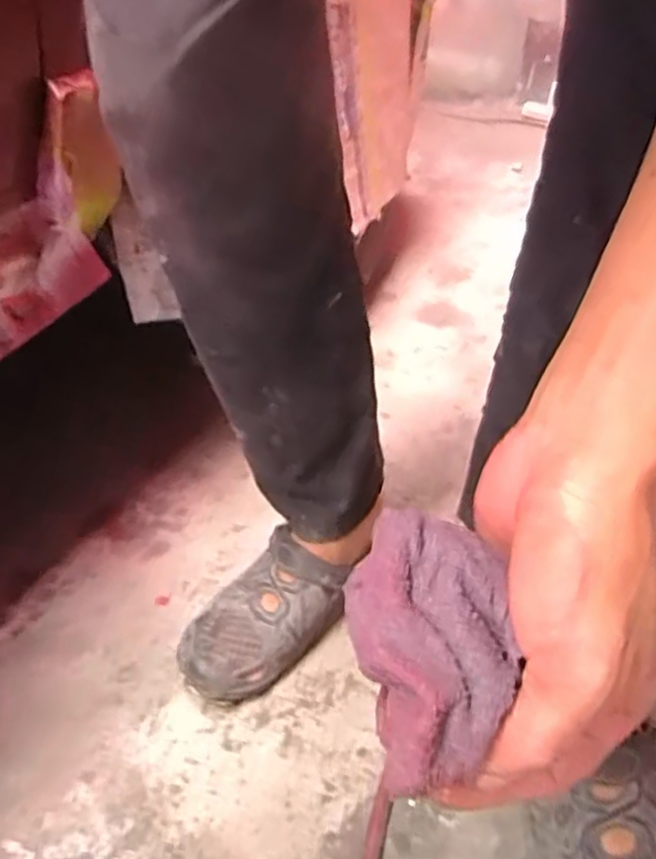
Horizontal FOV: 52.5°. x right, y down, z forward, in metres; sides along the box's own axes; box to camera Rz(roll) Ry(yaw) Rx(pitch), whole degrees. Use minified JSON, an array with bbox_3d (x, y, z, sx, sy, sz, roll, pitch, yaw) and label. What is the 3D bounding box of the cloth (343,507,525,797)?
[{"bbox_3d":[0.035,0.070,0.226,0.054,0.040,0.080,-5,38,0],"label":"cloth"}]

